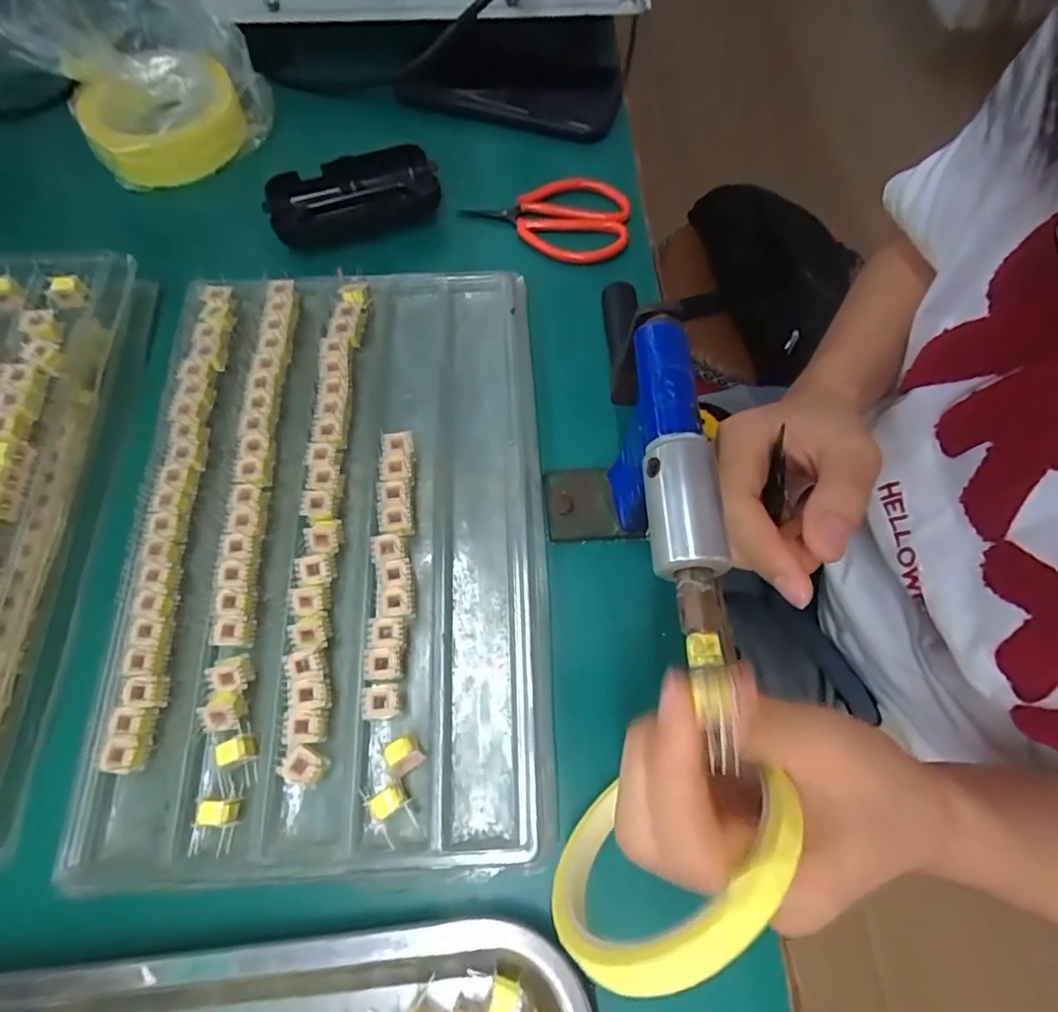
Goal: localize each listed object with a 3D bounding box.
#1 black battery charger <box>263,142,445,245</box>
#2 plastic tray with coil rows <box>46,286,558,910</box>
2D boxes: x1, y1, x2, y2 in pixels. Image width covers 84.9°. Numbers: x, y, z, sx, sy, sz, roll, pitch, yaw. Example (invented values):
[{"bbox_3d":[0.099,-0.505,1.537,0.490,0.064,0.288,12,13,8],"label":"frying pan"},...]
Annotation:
[{"bbox_3d":[-0.118,-0.209,0.392,0.110,0.027,0.048,-16,68,-8],"label":"black battery charger"},{"bbox_3d":[-0.100,0.007,0.298,0.206,0.018,0.314,-3,67,-3],"label":"plastic tray with coil rows"}]

